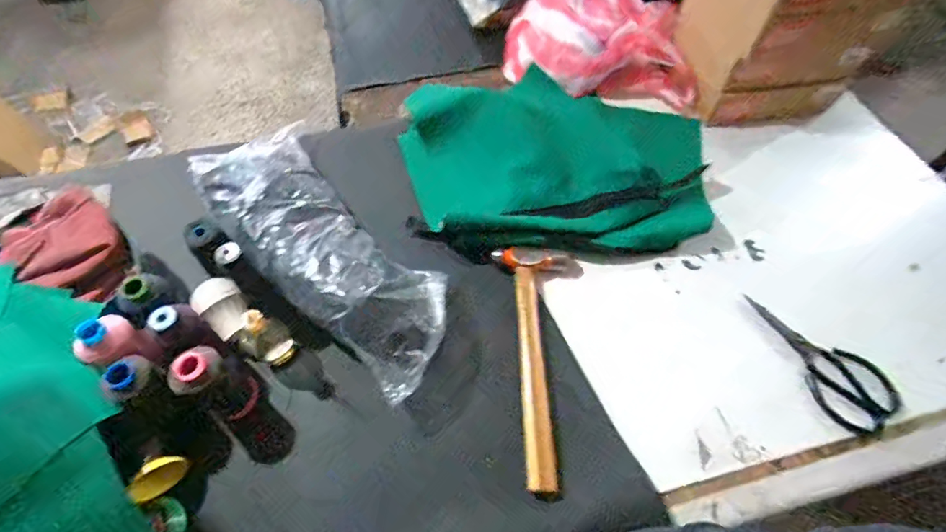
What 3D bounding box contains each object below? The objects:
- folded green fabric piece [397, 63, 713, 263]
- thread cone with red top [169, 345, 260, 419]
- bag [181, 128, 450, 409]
[{"bbox_3d":[0.145,-0.183,0.789,0.510,0.079,0.364,-2,58,-2],"label":"folded green fabric piece"},{"bbox_3d":[-0.303,0.136,0.550,0.055,0.129,0.057,0,58,0],"label":"thread cone with red top"},{"bbox_3d":[-0.215,-0.049,0.659,0.184,0.077,0.509,-40,66,-23],"label":"bag"}]

